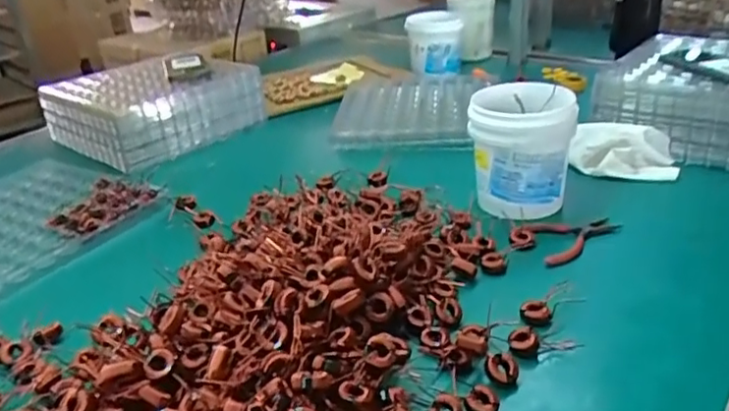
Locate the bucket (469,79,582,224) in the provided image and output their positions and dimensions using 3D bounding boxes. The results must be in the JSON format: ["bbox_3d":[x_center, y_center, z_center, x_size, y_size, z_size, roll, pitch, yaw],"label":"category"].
[{"bbox_3d":[0.202,-0.073,0.792,0.118,0.137,0.122,-6,28,3],"label":"bucket"}]

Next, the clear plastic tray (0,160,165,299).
[{"bbox_3d":[-0.469,0.014,0.851,0.293,0.016,0.278,10,33,29],"label":"clear plastic tray"}]

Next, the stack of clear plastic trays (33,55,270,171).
[{"bbox_3d":[-0.373,-0.183,1.109,0.267,0.102,0.286,16,36,36],"label":"stack of clear plastic trays"}]

